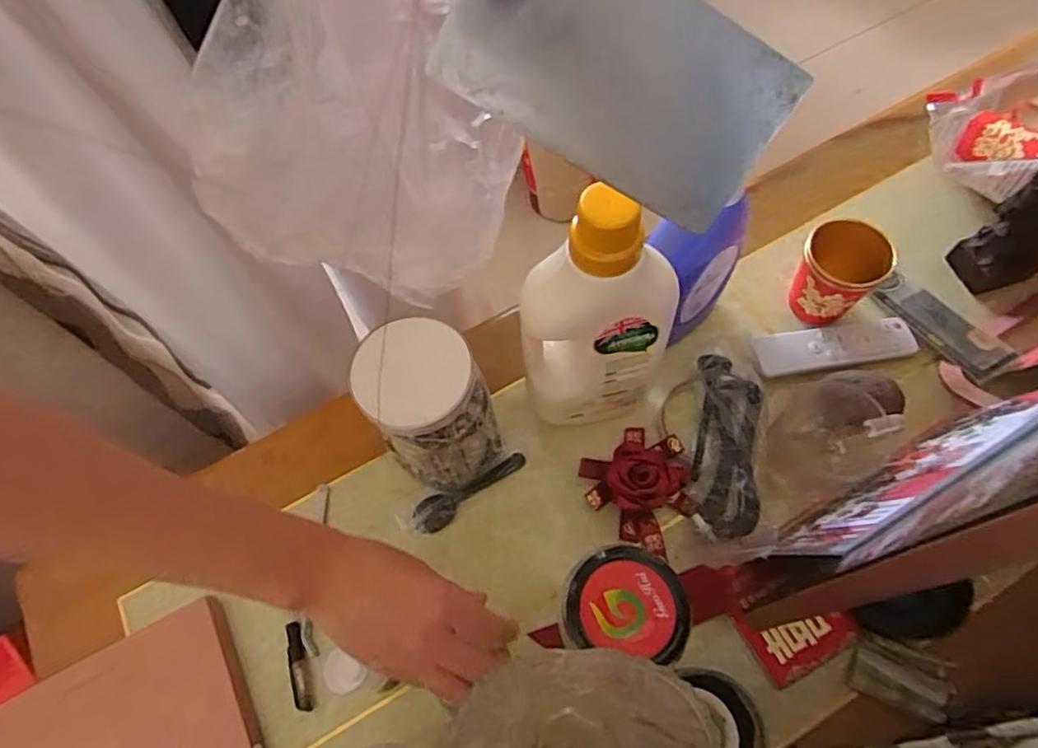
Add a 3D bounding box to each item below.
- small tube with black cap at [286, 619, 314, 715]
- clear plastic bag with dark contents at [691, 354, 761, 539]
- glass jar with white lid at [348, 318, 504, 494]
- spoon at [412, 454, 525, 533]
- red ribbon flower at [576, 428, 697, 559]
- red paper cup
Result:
[{"bbox_3d":[-0.167,0.221,0.466,0.013,0.006,0.063,-17,65,-5],"label":"small tube with black cap"},{"bbox_3d":[0.168,0.059,0.505,0.045,0.034,0.147,6,65,7],"label":"clear plastic bag with dark contents"},{"bbox_3d":[-0.066,0.031,0.471,0.081,0.138,0.087,-1,64,3],"label":"glass jar with white lid"},{"bbox_3d":[-0.040,0.100,0.516,0.103,0.007,0.027,-27,66,-9],"label":"spoon"},{"bbox_3d":[0.102,0.085,0.493,0.086,0.036,0.088,-39,68,-14],"label":"red ribbon flower"},{"bbox_3d":[0.273,-0.085,0.534,0.065,0.091,0.060,-1,64,3],"label":"red paper cup"}]

